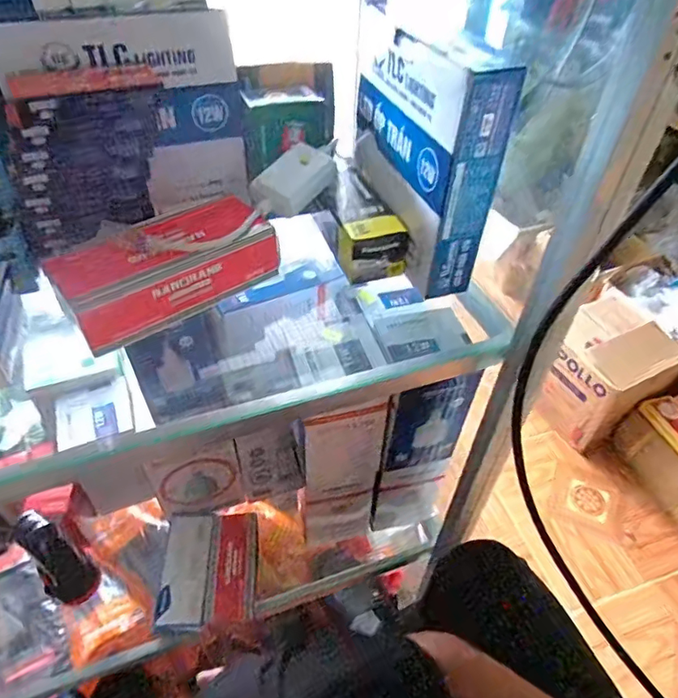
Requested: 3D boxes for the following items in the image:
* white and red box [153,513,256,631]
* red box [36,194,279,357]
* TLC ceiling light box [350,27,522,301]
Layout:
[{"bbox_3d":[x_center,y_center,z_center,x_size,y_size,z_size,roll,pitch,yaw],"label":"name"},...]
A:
[{"bbox_3d":[-0.155,0.259,0.614,0.112,0.028,0.128,0,45,-3],"label":"white and red box"},{"bbox_3d":[-0.134,-0.066,0.421,0.170,0.060,0.064,-24,51,-24],"label":"red box"},{"bbox_3d":[0.068,-0.171,0.438,0.043,0.177,0.167,-14,47,-16],"label":"TLC ceiling light box"}]

